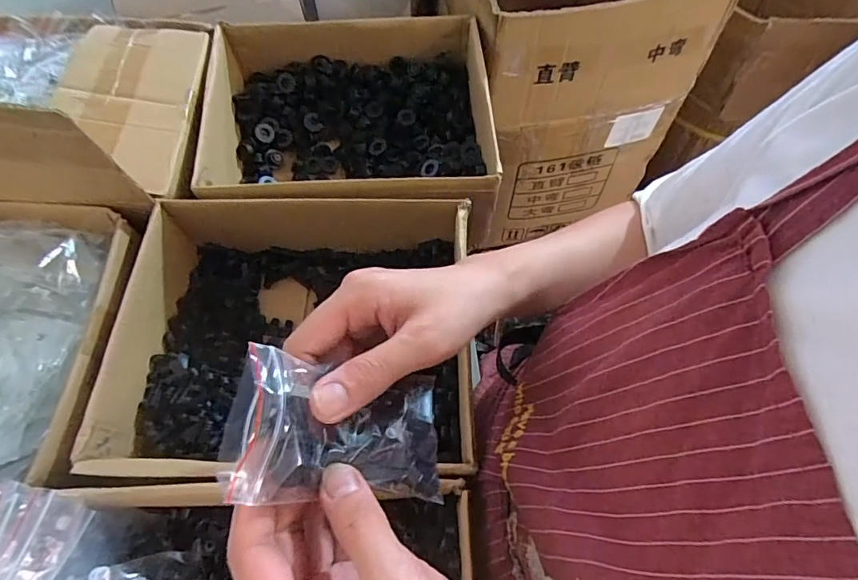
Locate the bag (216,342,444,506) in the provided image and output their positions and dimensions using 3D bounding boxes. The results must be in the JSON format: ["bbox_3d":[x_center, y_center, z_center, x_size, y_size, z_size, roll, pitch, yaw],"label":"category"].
[{"bbox_3d":[-0.041,0.069,0.236,0.109,0.018,0.065,17,61,-29],"label":"bag"}]

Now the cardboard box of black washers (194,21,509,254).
[{"bbox_3d":[-0.090,-0.190,0.570,0.355,0.112,0.244,-2,65,-1],"label":"cardboard box of black washers"}]

